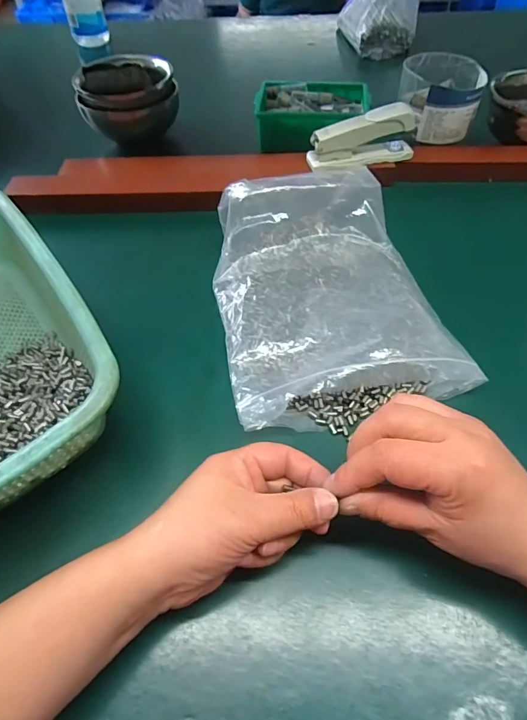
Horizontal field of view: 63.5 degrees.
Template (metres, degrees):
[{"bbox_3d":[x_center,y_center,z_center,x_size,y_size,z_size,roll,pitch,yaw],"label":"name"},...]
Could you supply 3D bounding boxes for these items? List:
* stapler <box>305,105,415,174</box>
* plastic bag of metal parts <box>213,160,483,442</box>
[{"bbox_3d":[0.112,-0.252,0.488,0.118,0.054,0.028,-10,54,-6],"label":"stapler"},{"bbox_3d":[0.053,-0.067,0.371,0.187,0.061,0.240,-11,54,-7],"label":"plastic bag of metal parts"}]

